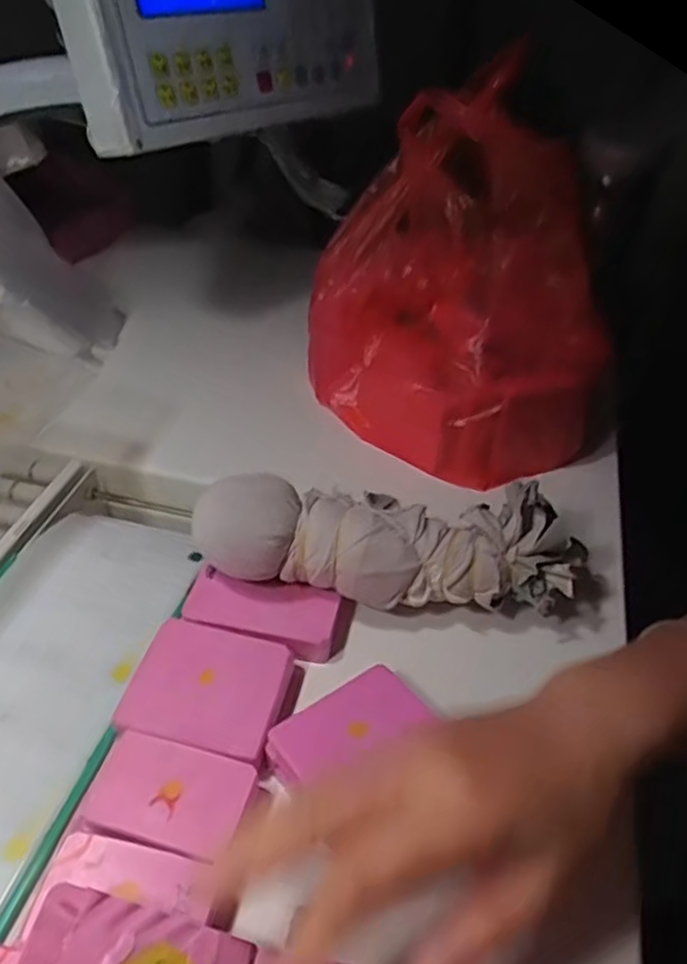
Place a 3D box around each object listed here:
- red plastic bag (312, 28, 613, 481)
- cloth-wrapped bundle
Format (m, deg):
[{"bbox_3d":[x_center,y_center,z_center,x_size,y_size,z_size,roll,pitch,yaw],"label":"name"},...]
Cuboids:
[{"bbox_3d":[0.084,-0.147,0.499,0.227,0.223,0.147,26,49,27],"label":"red plastic bag"},{"bbox_3d":[0.028,0.031,0.398,0.208,0.069,0.060,2,41,-1],"label":"cloth-wrapped bundle"}]

